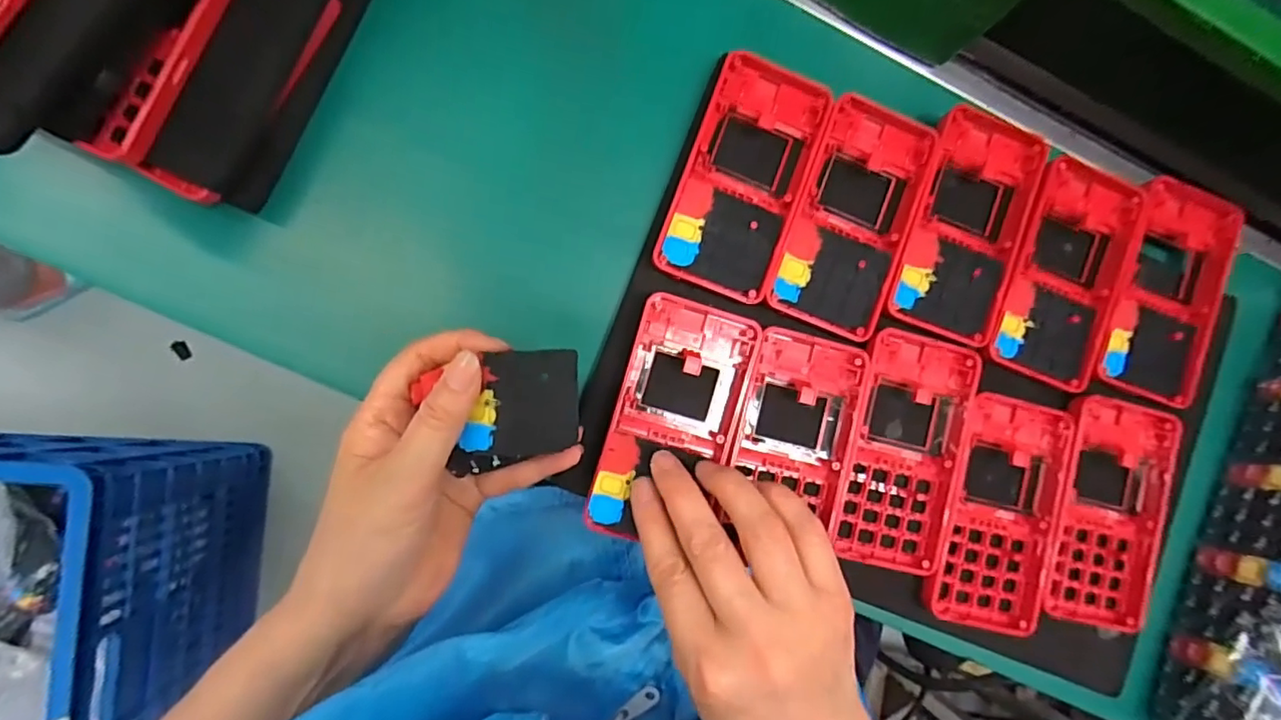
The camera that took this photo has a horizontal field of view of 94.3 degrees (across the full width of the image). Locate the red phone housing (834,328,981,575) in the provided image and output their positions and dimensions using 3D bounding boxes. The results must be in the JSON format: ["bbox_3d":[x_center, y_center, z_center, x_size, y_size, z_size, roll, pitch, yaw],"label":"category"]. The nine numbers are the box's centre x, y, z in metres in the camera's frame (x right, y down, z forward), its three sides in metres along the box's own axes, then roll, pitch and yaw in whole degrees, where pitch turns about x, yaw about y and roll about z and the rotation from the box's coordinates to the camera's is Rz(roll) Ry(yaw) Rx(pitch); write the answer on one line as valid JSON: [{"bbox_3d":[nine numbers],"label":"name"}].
[{"bbox_3d":[0.140,0.048,0.321,0.061,0.019,0.124,14,86,-7],"label":"red phone housing"}]

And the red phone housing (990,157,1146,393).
[{"bbox_3d":[0.236,-0.050,0.335,0.063,0.018,0.125,20,85,-7],"label":"red phone housing"}]

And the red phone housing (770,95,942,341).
[{"bbox_3d":[0.113,-0.079,0.321,0.062,0.013,0.126,20,85,-7],"label":"red phone housing"}]

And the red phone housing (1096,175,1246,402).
[{"bbox_3d":[0.300,-0.040,0.338,0.065,0.013,0.126,19,85,-7],"label":"red phone housing"}]

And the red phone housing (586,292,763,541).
[{"bbox_3d":[0.018,0.030,0.302,0.061,0.013,0.119,16,85,-7],"label":"red phone housing"}]

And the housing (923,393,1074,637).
[{"bbox_3d":[0.196,0.083,0.327,0.066,0.018,0.124,16,85,-7],"label":"housing"}]

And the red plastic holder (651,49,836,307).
[{"bbox_3d":[0.054,-0.097,0.318,0.059,0.021,0.126,21,85,-7],"label":"red plastic holder"}]

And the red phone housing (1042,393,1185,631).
[{"bbox_3d":[0.259,0.084,0.332,0.066,0.018,0.124,13,86,-7],"label":"red phone housing"}]

